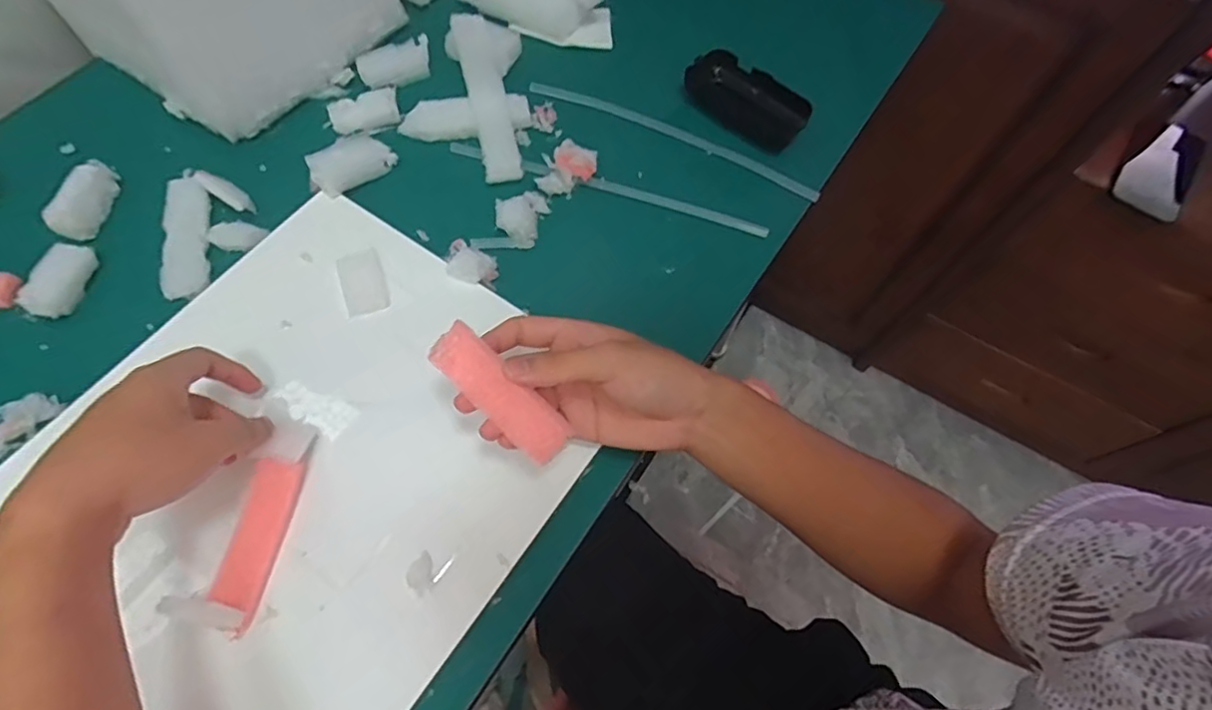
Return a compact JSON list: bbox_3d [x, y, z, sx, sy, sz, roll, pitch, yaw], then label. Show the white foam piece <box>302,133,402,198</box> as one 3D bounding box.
[{"bbox_3d":[-0.206,-0.155,0.499,0.063,0.018,0.040,-41,71,-19],"label":"white foam piece"}]

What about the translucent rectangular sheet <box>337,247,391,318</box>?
[{"bbox_3d":[-0.176,-0.054,0.449,0.031,0.004,0.052,-20,66,-10],"label":"translucent rectangular sheet"}]

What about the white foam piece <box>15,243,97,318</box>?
[{"bbox_3d":[-0.392,-0.054,0.445,0.024,0.021,0.057,9,64,4],"label":"white foam piece"}]

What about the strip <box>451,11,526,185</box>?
[{"bbox_3d":[-0.102,-0.221,0.525,0.031,0.011,0.171,-14,73,-3],"label":"strip"}]

